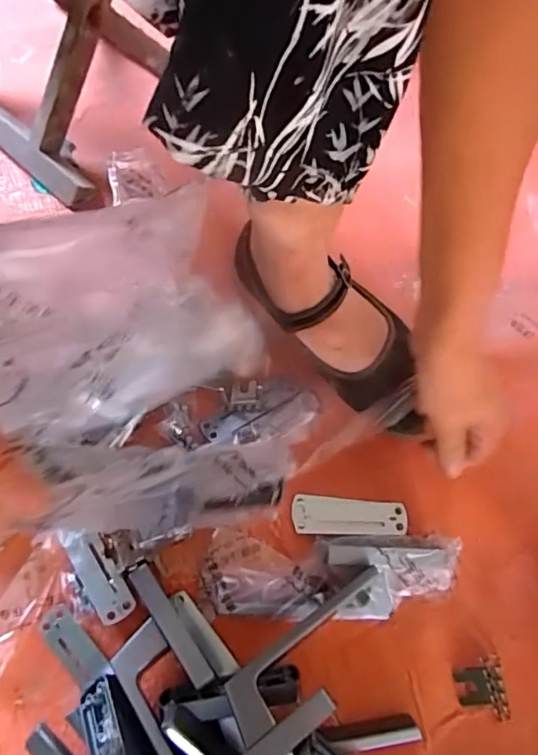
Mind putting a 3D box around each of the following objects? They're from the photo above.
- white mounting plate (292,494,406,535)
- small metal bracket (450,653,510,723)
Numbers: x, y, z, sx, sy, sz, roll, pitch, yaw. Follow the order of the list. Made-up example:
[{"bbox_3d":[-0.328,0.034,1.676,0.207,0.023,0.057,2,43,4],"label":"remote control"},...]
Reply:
[{"bbox_3d":[0.068,0.118,0.459,0.096,0.008,0.031,3,66,-3],"label":"white mounting plate"},{"bbox_3d":[0.160,0.236,0.407,0.035,0.006,0.042,1,66,-4],"label":"small metal bracket"}]

